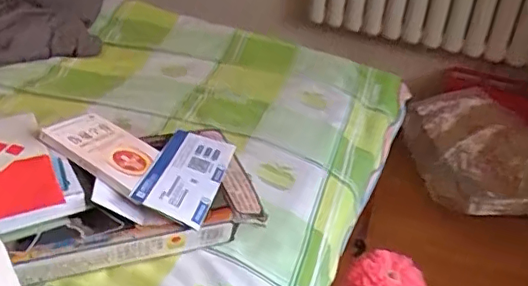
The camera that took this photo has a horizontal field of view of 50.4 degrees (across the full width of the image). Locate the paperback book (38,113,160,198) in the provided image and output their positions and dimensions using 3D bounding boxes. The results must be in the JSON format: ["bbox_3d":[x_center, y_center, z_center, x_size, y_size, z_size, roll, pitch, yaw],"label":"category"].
[{"bbox_3d":[-0.223,0.006,0.792,0.155,0.013,0.116,31,31,10],"label":"paperback book"}]

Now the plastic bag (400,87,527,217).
[{"bbox_3d":[0.700,0.055,1.693,0.416,0.268,0.553,-21,40,-37],"label":"plastic bag"}]

